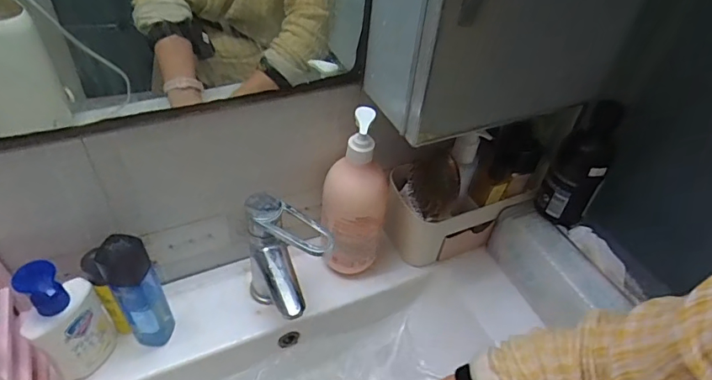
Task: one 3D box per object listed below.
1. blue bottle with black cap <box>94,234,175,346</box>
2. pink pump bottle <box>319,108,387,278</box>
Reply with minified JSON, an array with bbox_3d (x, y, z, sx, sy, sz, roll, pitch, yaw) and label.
[{"bbox_3d":[-0.238,0.117,0.533,0.047,0.165,0.038,-22,50,-26],"label":"blue bottle with black cap"},{"bbox_3d":[-0.003,0.005,0.585,0.079,0.231,0.058,9,44,3],"label":"pink pump bottle"}]

